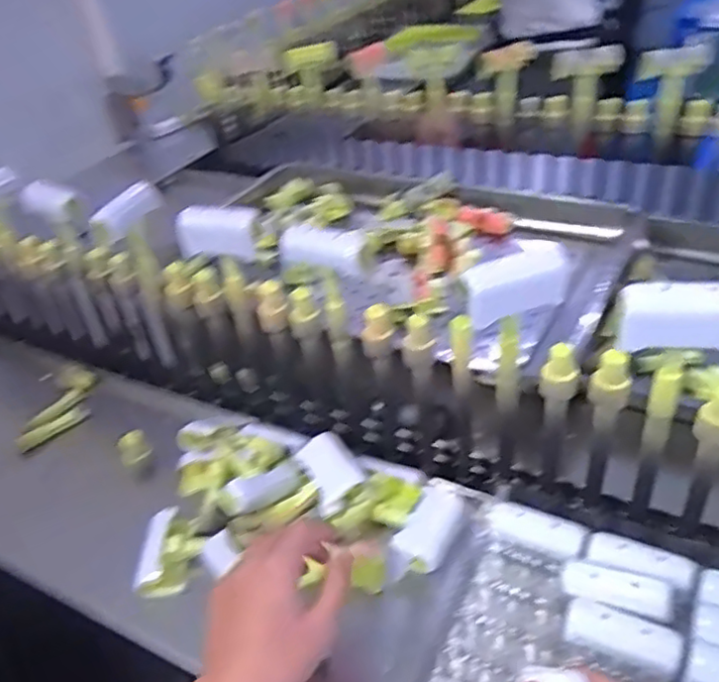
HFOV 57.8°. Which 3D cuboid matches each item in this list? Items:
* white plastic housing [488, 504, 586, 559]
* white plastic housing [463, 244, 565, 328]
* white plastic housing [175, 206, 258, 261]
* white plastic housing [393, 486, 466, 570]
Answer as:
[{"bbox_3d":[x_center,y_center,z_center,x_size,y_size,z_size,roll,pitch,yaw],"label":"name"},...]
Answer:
[{"bbox_3d":[0.145,0.159,0.546,0.078,0.015,0.028,18,44,29],"label":"white plastic housing"},{"bbox_3d":[0.111,-0.041,0.468,0.078,0.041,0.024,-16,38,-11],"label":"white plastic housing"},{"bbox_3d":[-0.128,-0.094,0.572,0.075,0.042,0.030,9,40,20],"label":"white plastic housing"},{"bbox_3d":[0.065,0.160,0.575,0.041,0.017,0.077,16,43,28],"label":"white plastic housing"}]

